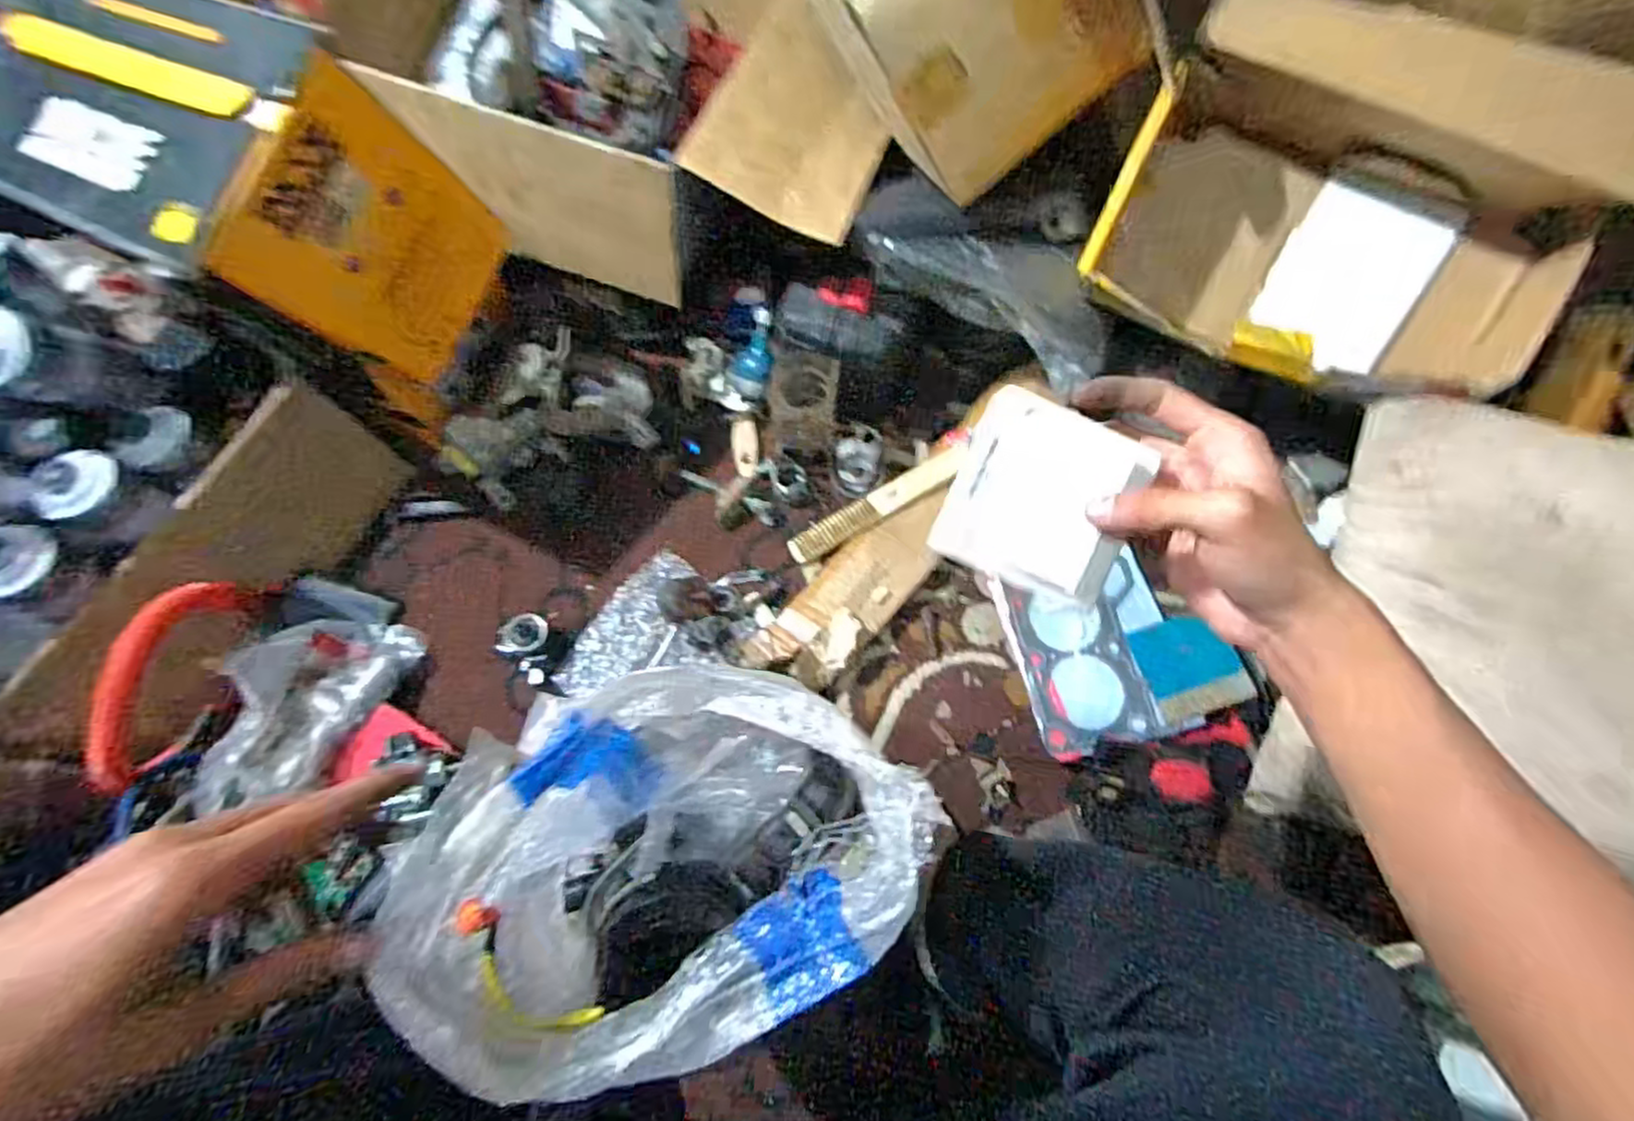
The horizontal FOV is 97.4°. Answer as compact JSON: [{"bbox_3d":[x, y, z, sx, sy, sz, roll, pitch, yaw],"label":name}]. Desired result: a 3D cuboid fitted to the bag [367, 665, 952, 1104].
[{"bbox_3d":[-0.072,0.171,0.429,0.255,0.182,0.186,-21,70,-8],"label":"bag"}]

